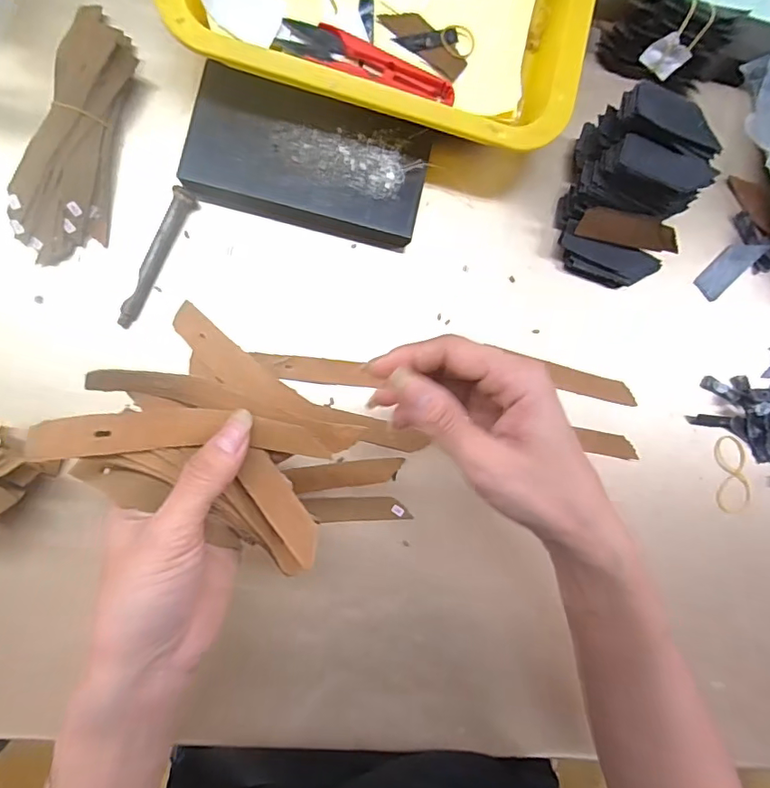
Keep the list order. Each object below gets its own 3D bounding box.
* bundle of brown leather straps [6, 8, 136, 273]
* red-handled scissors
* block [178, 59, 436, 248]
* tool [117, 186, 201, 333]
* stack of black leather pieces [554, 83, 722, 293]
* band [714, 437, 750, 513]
[{"bbox_3d":[-0.188,-0.160,0.313,0.045,0.031,0.154,11,86,-9],"label":"bundle of brown leather straps"},{"bbox_3d":[-0.010,-0.212,0.325,0.113,0.007,0.024,18,85,-9],"label":"red-handled scissors"},{"bbox_3d":[-0.049,-0.152,0.339,0.150,0.025,0.081,13,86,-9],"label":"block"},{"bbox_3d":[-0.146,-0.087,0.329,0.014,0.012,0.095,23,85,-8],"label":"tool"},{"bbox_3d":[0.176,-0.140,0.360,0.083,0.064,0.109,4,88,-10],"label":"stack of black leather pieces"},{"bbox_3d":[0.271,0.063,0.397,0.030,0.004,0.060,-4,89,-10],"label":"band"}]

